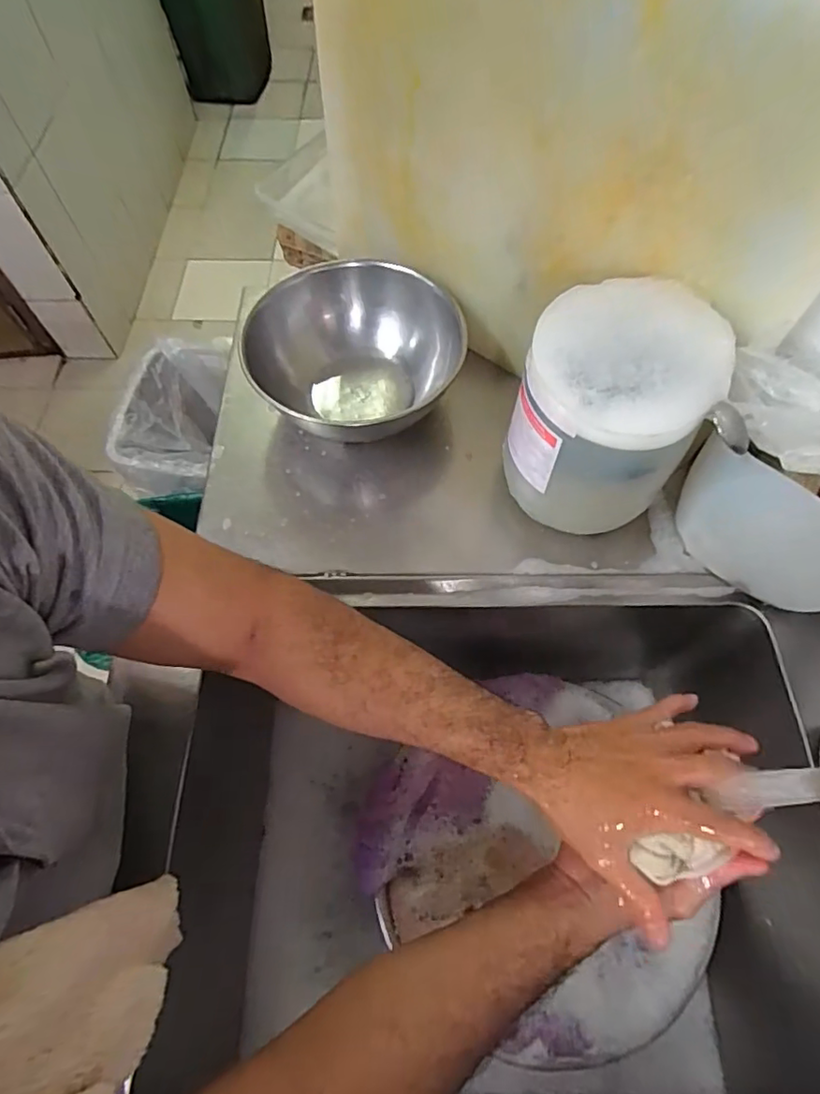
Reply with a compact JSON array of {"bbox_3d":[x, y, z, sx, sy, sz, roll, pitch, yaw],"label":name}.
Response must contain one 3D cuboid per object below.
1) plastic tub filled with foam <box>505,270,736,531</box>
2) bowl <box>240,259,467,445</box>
[{"bbox_3d":[0.165,-0.103,0.491,0.135,0.191,0.137,29,67,14],"label":"plastic tub filled with foam"},{"bbox_3d":[-0.053,-0.195,0.587,0.199,0.086,0.213,0,64,1],"label":"bowl"}]

